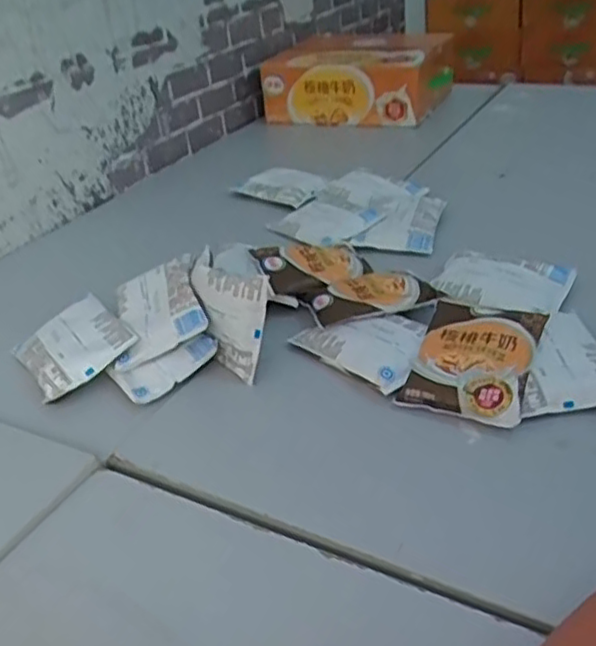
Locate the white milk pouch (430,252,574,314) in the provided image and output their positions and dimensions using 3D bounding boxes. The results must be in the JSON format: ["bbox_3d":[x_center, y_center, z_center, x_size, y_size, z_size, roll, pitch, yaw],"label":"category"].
[{"bbox_3d":[0.204,-0.040,0.679,0.126,0.033,0.063,11,36,25],"label":"white milk pouch"}]

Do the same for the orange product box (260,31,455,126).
[{"bbox_3d":[0.115,-0.476,1.292,0.313,0.133,0.207,14,37,28],"label":"orange product box"}]

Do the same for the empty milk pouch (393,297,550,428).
[{"bbox_3d":[0.149,0.024,0.568,0.094,0.027,0.122,12,36,25],"label":"empty milk pouch"}]

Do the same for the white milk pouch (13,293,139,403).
[{"bbox_3d":[-0.216,0.018,0.645,0.093,0.017,0.109,-36,43,-19],"label":"white milk pouch"}]

